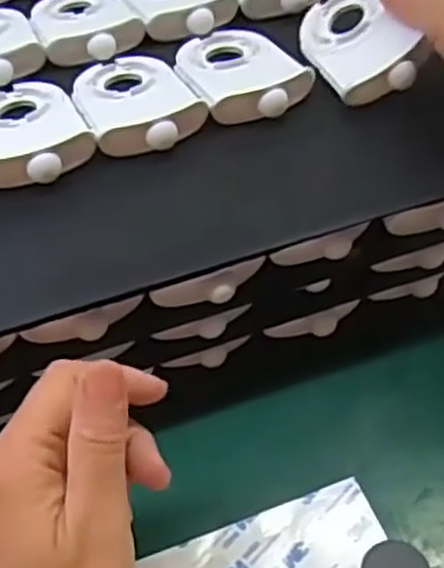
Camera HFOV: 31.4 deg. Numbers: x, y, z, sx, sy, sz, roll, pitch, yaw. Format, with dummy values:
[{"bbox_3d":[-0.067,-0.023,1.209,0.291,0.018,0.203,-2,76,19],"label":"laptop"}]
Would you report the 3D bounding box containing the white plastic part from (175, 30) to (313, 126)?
[{"bbox_3d":[0.009,-0.119,0.433,0.059,0.012,0.088,-18,49,-11],"label":"white plastic part"}]

